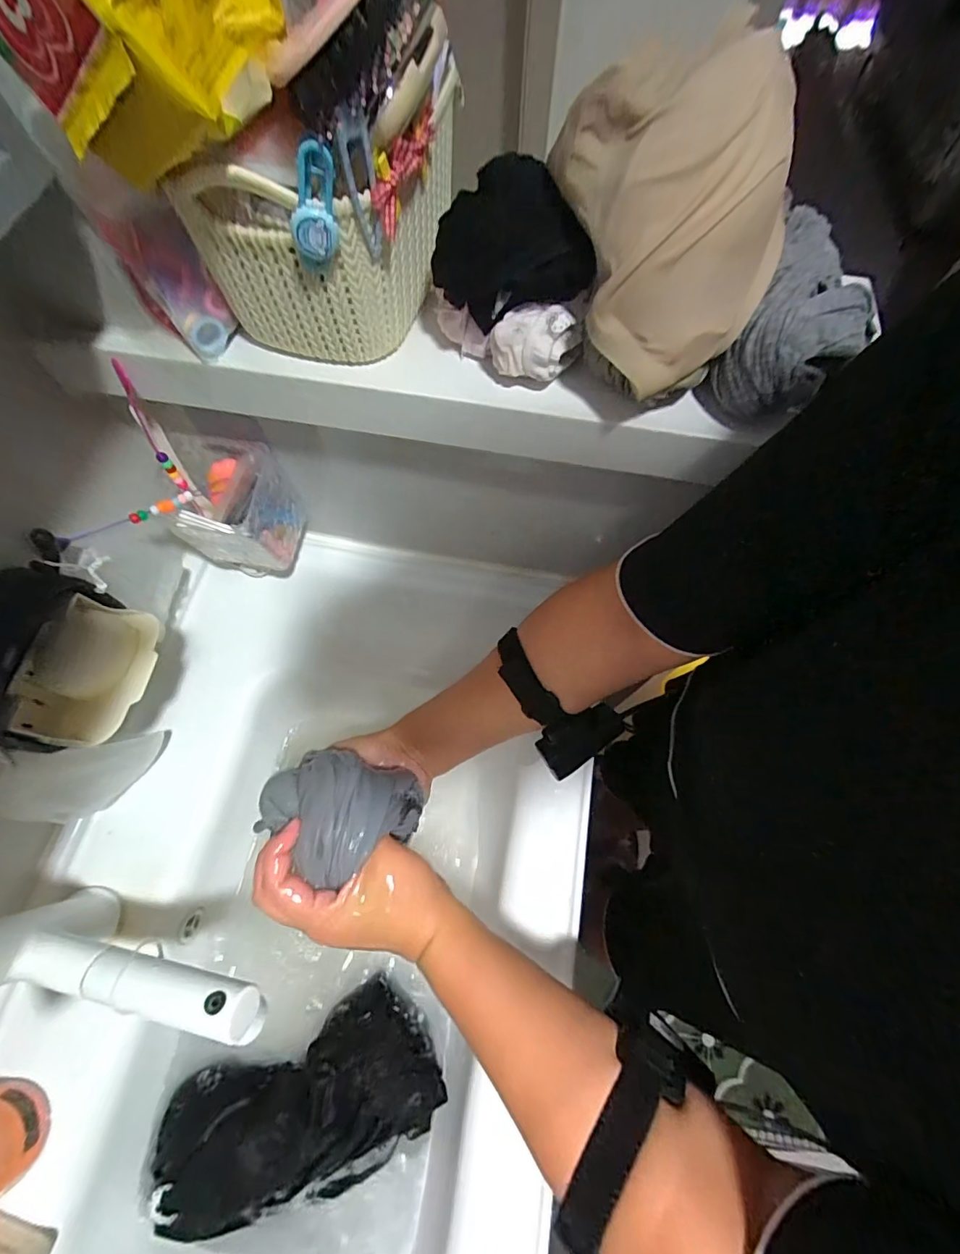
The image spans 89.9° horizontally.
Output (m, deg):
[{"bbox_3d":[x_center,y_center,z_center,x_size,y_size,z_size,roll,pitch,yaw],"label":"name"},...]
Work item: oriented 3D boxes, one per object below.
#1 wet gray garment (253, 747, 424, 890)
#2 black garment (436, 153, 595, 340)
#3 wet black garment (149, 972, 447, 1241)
[{"bbox_3d":[-0.094,0.125,0.331,0.097,0.069,0.068,18,69,7],"label":"wet gray garment"},{"bbox_3d":[0.018,-0.224,0.284,0.089,0.062,0.054,1,68,0],"label":"black garment"},{"bbox_3d":[-0.161,0.431,0.421,0.242,0.047,0.122,-23,70,-9],"label":"wet black garment"}]

